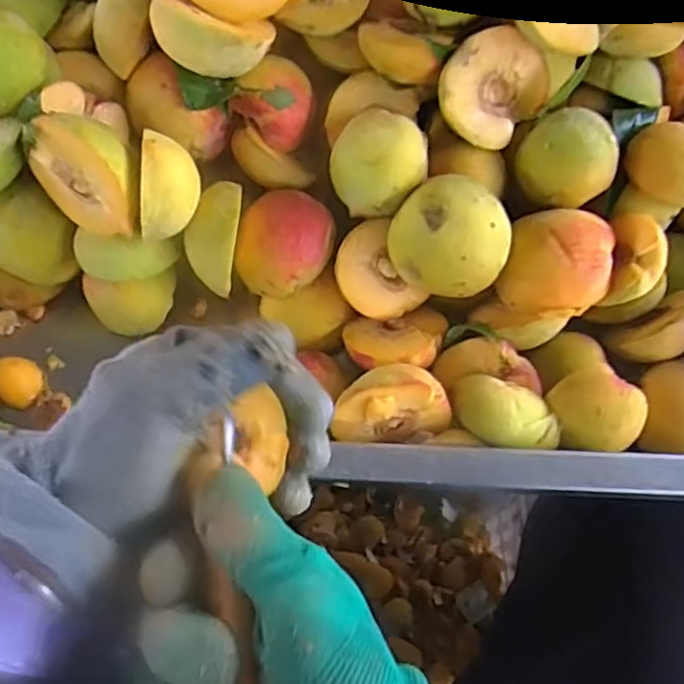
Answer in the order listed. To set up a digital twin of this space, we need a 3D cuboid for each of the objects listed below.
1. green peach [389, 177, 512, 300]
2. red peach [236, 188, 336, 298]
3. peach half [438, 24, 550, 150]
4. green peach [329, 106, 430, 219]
[{"bbox_3d":[0.064,-0.061,0.395,0.067,0.052,0.056,18,67,8],"label":"green peach"},{"bbox_3d":[-0.037,-0.062,0.429,0.059,0.049,0.059,0,66,0],"label":"red peach"},{"bbox_3d":[0.084,-0.154,0.404,0.059,0.060,0.035,-46,29,8],"label":"peach half"},{"bbox_3d":[0.022,-0.102,0.403,0.055,0.054,0.046,9,66,4],"label":"green peach"}]

